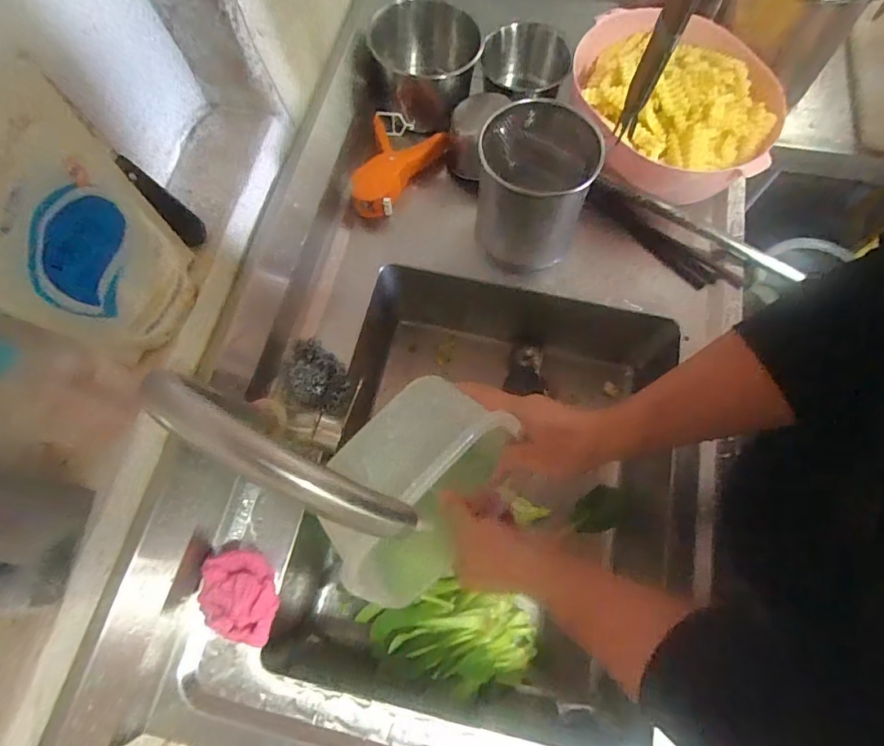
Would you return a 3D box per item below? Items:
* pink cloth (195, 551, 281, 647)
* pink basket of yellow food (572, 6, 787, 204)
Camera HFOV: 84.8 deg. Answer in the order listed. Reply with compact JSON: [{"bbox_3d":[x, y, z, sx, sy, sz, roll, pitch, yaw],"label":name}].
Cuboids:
[{"bbox_3d":[-0.207,0.231,0.500,0.074,0.039,0.090,0,70,1],"label":"pink cloth"},{"bbox_3d":[0.312,-0.367,0.648,0.253,0.088,0.279,-5,70,-1],"label":"pink basket of yellow food"}]

